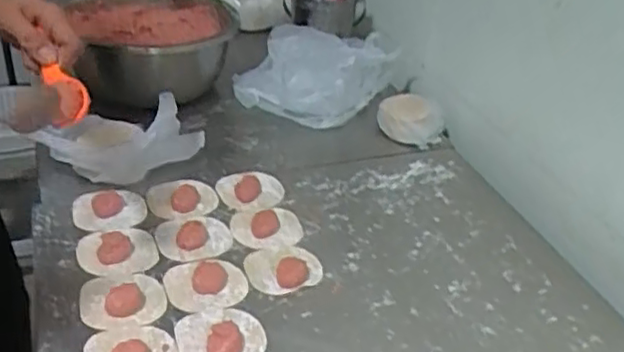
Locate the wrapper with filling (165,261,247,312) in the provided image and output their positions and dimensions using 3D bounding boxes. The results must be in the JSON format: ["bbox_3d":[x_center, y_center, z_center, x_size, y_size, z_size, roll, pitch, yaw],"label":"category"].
[{"bbox_3d":[-0.117,0.121,0.732,0.085,0.008,0.074,-9,38,-21],"label":"wrapper with filling"}]

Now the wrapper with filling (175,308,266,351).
[{"bbox_3d":[-0.090,0.154,0.666,0.089,0.025,0.075,-7,38,-18],"label":"wrapper with filling"}]

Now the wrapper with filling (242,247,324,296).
[{"bbox_3d":[-0.033,0.103,0.755,0.084,0.015,0.071,-4,37,-14],"label":"wrapper with filling"}]

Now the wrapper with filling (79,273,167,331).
[{"bbox_3d":[-0.200,0.121,0.697,0.086,0.029,0.075,-2,36,-12],"label":"wrapper with filling"}]

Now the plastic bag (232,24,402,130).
[{"bbox_3d":[0.010,-0.180,1.097,0.197,0.097,0.236,33,43,32],"label":"plastic bag"}]

